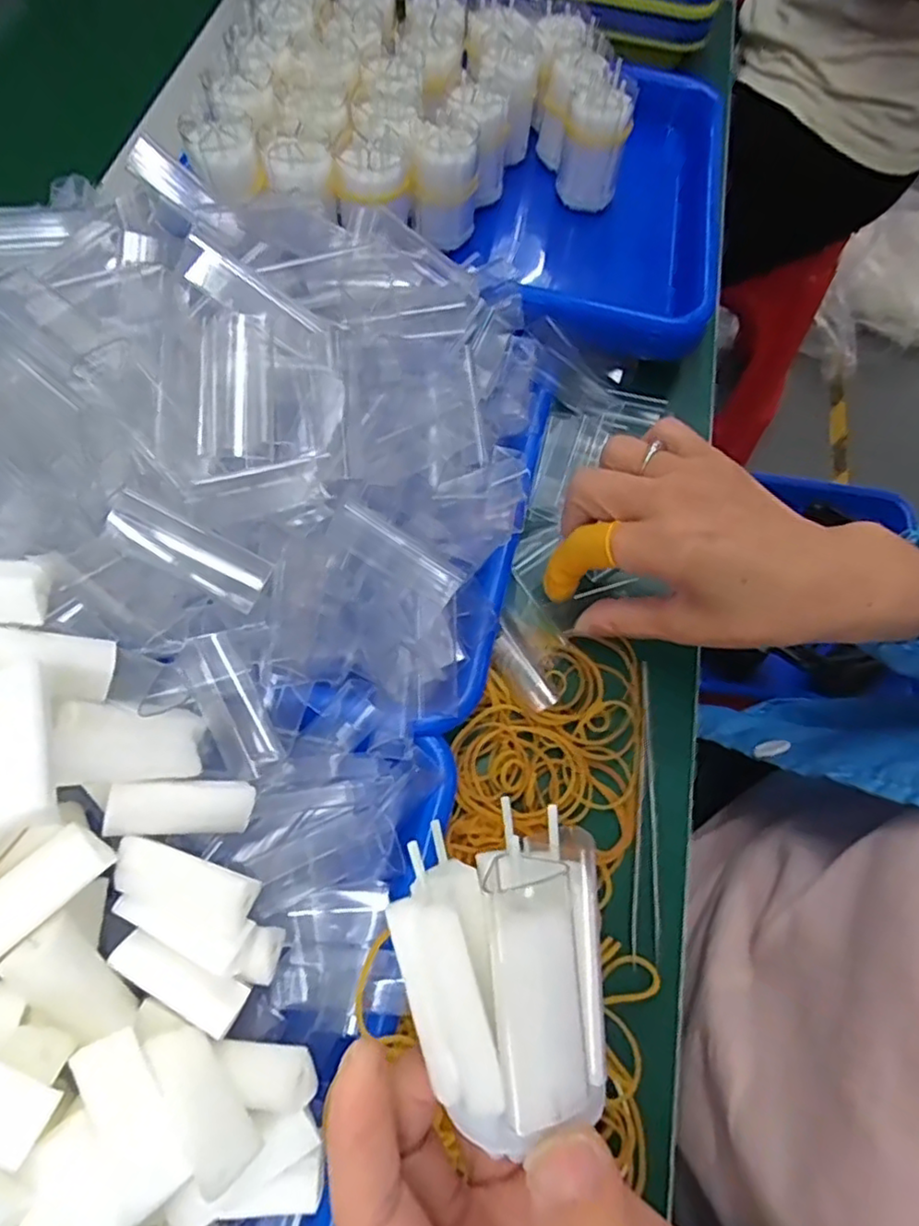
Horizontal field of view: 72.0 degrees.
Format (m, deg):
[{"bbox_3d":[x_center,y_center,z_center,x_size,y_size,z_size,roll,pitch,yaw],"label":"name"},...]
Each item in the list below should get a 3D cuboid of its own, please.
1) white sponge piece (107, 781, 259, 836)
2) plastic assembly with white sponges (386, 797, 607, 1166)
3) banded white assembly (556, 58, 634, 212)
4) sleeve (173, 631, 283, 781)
[{"bbox_3d":[-0.094,0.066,0.215,0.045,0.014,0.017,10,63,-30],"label":"white sponge piece"},{"bbox_3d":[0.011,0.080,0.141,0.045,0.025,0.063,-12,68,-7],"label":"plastic assembly with white sponges"},{"bbox_3d":[0.084,-0.293,0.393,0.038,0.059,0.033,13,67,3],"label":"banded white assembly"},{"bbox_3d":[-0.088,0.035,0.239,0.017,0.010,0.055,-29,90,-14],"label":"sleeve"}]

